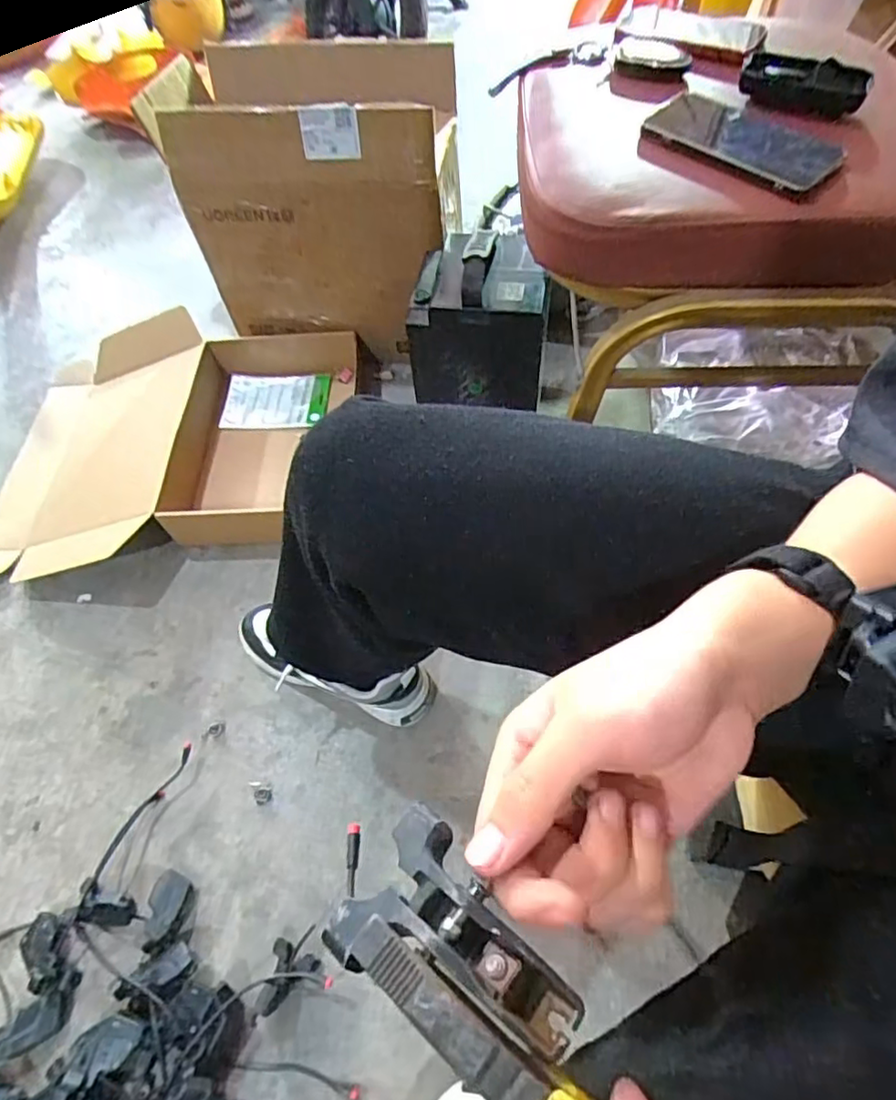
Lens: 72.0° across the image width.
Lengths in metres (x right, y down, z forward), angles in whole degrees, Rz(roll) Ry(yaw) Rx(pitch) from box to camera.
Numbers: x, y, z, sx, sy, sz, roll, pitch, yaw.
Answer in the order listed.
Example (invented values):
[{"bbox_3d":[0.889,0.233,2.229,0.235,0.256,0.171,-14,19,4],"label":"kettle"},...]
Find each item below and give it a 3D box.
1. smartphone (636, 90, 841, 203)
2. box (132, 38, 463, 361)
[{"bbox_3d":[0.261,-0.365,0.547,0.163,0.014,0.084,35,68,22],"label":"smartphone"},{"bbox_3d":[-0.182,-0.525,0.945,0.368,0.351,0.209,7,61,8],"label":"box"}]

